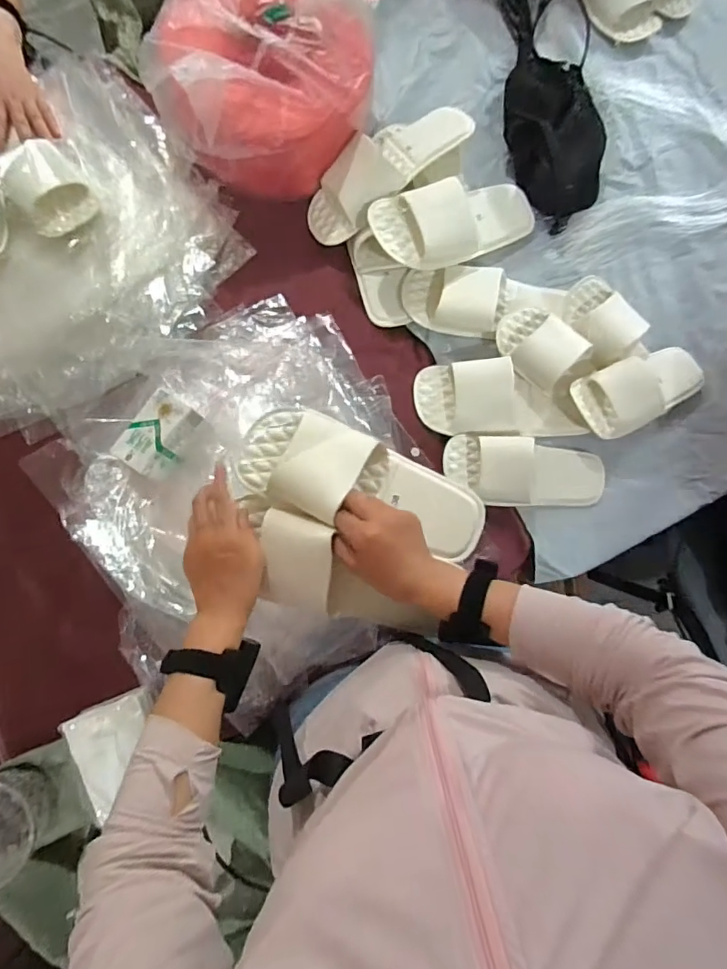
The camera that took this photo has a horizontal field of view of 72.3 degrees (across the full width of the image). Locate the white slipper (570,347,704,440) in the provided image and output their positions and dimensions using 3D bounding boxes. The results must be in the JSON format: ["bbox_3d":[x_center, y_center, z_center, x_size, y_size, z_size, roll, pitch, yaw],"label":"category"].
[{"bbox_3d":[0.408,-0.138,0.715,0.215,0.064,0.099,-21,83,-7],"label":"white slipper"}]

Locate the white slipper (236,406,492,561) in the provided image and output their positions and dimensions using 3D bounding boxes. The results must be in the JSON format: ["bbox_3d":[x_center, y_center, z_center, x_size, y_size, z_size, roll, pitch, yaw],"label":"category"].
[{"bbox_3d":[0.001,-0.003,0.530,0.266,0.055,0.103,18,83,-5],"label":"white slipper"}]

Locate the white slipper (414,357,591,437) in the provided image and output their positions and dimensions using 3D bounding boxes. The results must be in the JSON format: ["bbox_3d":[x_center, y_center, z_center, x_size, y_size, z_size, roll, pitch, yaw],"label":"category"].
[{"bbox_3d":[0.189,-0.125,0.724,0.221,0.058,0.102,2,81,-4],"label":"white slipper"}]

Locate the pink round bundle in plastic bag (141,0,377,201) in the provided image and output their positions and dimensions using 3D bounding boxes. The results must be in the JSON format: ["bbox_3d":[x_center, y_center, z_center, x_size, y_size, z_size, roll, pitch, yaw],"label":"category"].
[{"bbox_3d":[-0.128,-0.565,0.679,0.267,0.131,0.299,20,80,-1],"label":"pink round bundle in plastic bag"}]

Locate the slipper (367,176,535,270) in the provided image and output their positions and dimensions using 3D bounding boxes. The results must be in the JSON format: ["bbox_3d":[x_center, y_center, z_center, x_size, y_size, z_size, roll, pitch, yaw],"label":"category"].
[{"bbox_3d":[0.140,-0.386,0.722,0.266,0.058,0.117,-20,85,-24],"label":"slipper"}]

